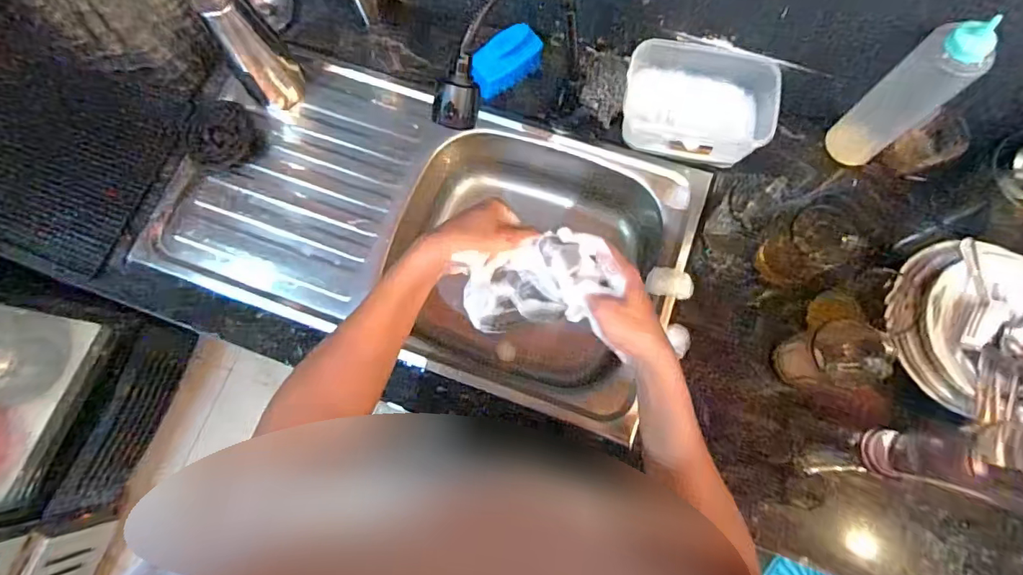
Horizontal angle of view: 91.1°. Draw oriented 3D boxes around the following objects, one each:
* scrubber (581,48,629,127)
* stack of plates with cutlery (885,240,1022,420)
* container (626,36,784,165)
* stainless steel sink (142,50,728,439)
[{"bbox_3d":[0.135,-0.292,0.729,0.060,0.044,0.099,10,77,4],"label":"scrubber"},{"bbox_3d":[0.577,0.052,0.610,0.197,0.044,0.213,-35,78,-6],"label":"stack of plates with cutlery"},{"bbox_3d":[0.259,-0.258,0.705,0.200,0.072,0.151,19,78,6],"label":"container"},{"bbox_3d":[-0.126,-0.086,0.782,0.738,0.128,0.389,19,78,6],"label":"stainless steel sink"}]

